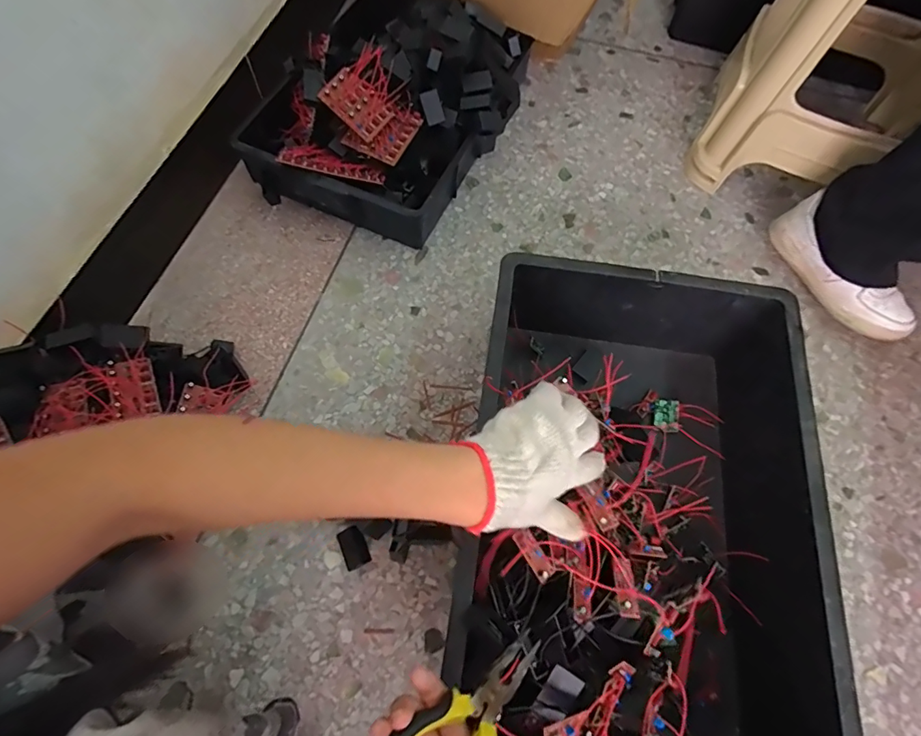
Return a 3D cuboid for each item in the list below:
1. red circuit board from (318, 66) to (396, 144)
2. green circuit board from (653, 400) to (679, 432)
[{"bbox_3d":[-0.155,-0.396,0.708,0.095,0.011,0.063,42,93,-10],"label":"red circuit board"},{"bbox_3d":[0.287,0.065,0.656,0.033,0.007,0.048,4,60,23],"label":"green circuit board"}]

